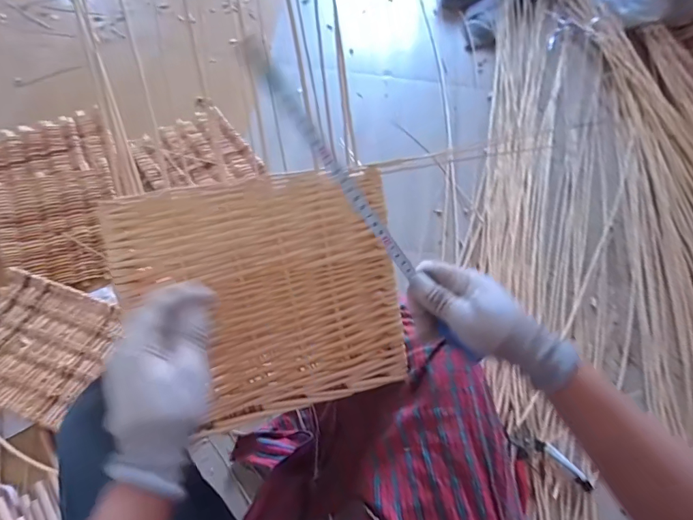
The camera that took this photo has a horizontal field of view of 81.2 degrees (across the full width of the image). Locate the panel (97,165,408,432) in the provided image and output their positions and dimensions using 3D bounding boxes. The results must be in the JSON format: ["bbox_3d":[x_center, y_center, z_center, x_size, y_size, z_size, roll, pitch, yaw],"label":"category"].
[{"bbox_3d":[-0.087,0.043,0.469,0.301,0.012,0.269,-11,97,-14],"label":"panel"}]

